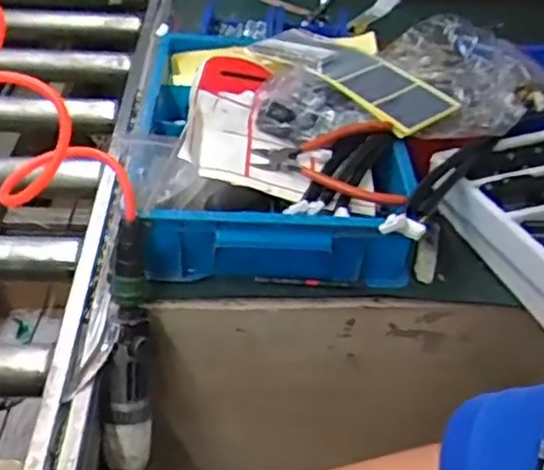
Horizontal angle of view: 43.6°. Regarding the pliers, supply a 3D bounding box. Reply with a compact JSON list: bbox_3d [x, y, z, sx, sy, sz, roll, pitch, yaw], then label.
[{"bbox_3d":[0.065,-0.080,0.663,0.145,0.021,0.114,13,41,10],"label":"pliers"}]

